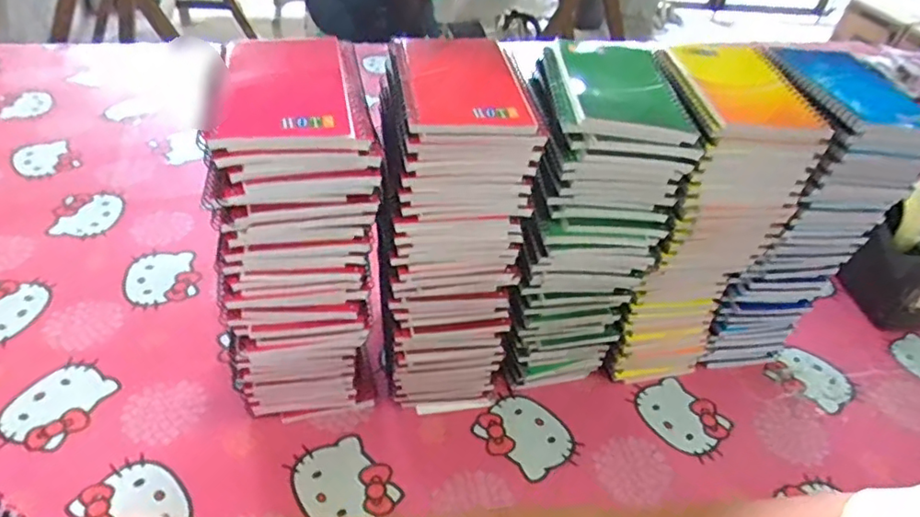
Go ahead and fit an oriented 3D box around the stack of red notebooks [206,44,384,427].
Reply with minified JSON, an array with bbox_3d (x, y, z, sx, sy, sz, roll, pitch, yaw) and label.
[{"bbox_3d":[-0.126,-0.009,0.459,0.114,0.293,0.129,-5,44,-12],"label":"stack of red notebooks"}]

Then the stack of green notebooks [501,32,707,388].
[{"bbox_3d":[0.106,-0.021,0.522,0.104,0.283,0.140,3,43,-3],"label":"stack of green notebooks"}]

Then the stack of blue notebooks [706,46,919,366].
[{"bbox_3d":[0.302,-0.033,0.558,0.103,0.298,0.129,-1,43,-7],"label":"stack of blue notebooks"}]

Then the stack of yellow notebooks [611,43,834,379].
[{"bbox_3d":[0.203,-0.027,0.540,0.099,0.284,0.137,0,43,-7],"label":"stack of yellow notebooks"}]

